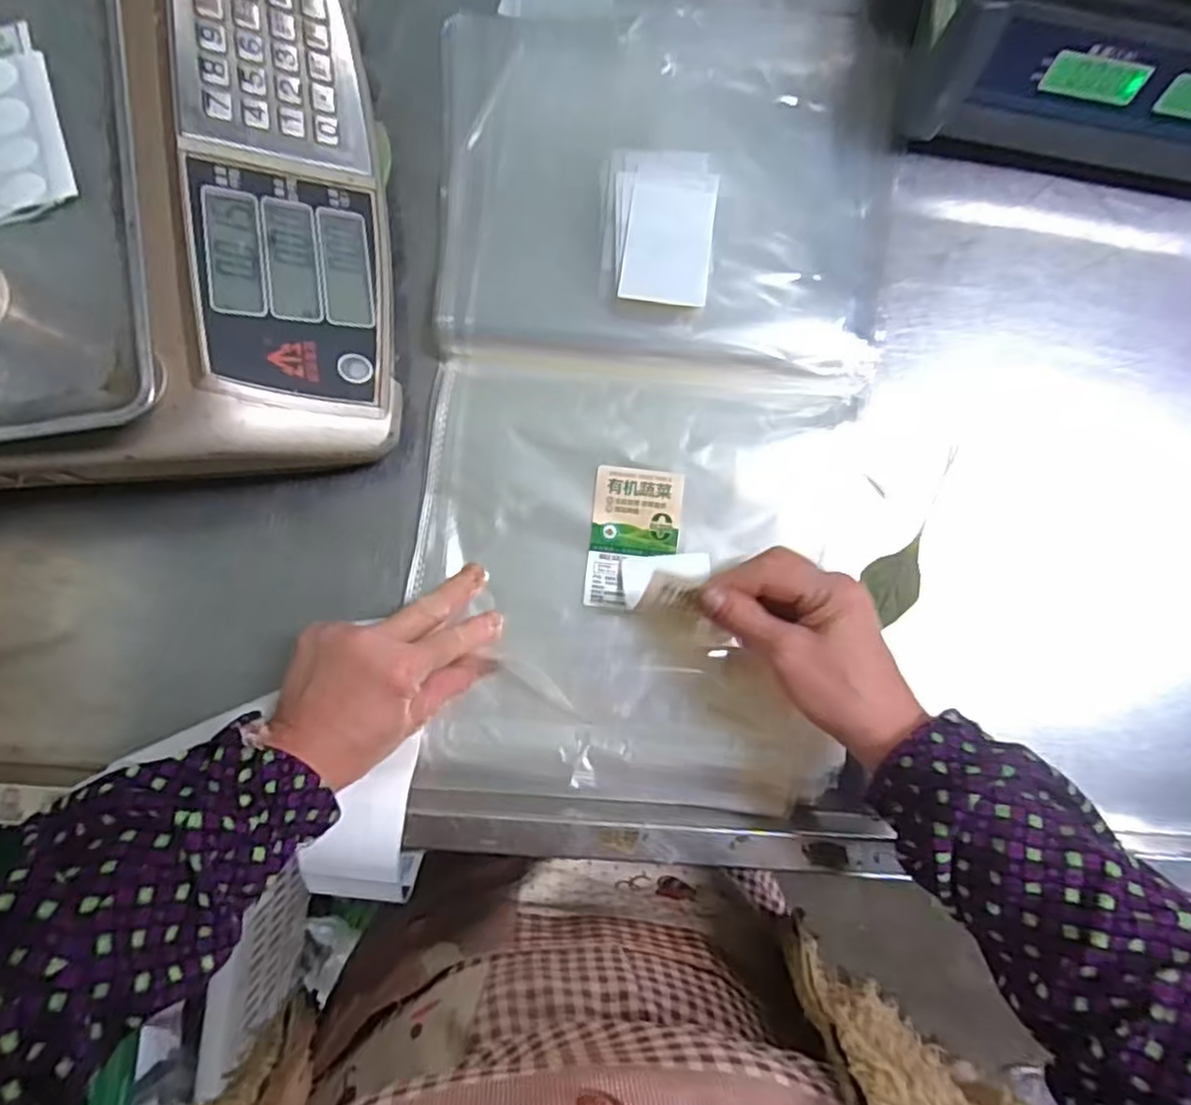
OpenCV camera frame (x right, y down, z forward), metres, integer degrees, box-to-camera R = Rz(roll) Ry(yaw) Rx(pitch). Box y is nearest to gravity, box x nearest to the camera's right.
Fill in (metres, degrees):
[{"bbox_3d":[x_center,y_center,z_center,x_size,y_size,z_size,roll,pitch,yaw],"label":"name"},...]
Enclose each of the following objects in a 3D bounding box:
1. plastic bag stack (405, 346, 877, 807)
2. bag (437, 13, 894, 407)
[{"bbox_3d":[0.025,0.016,0.439,0.273,0.018,0.271,6,84,-1],"label":"plastic bag stack"},{"bbox_3d":[0.051,-0.240,0.464,0.301,0.020,0.269,0,84,-2],"label":"bag"}]

